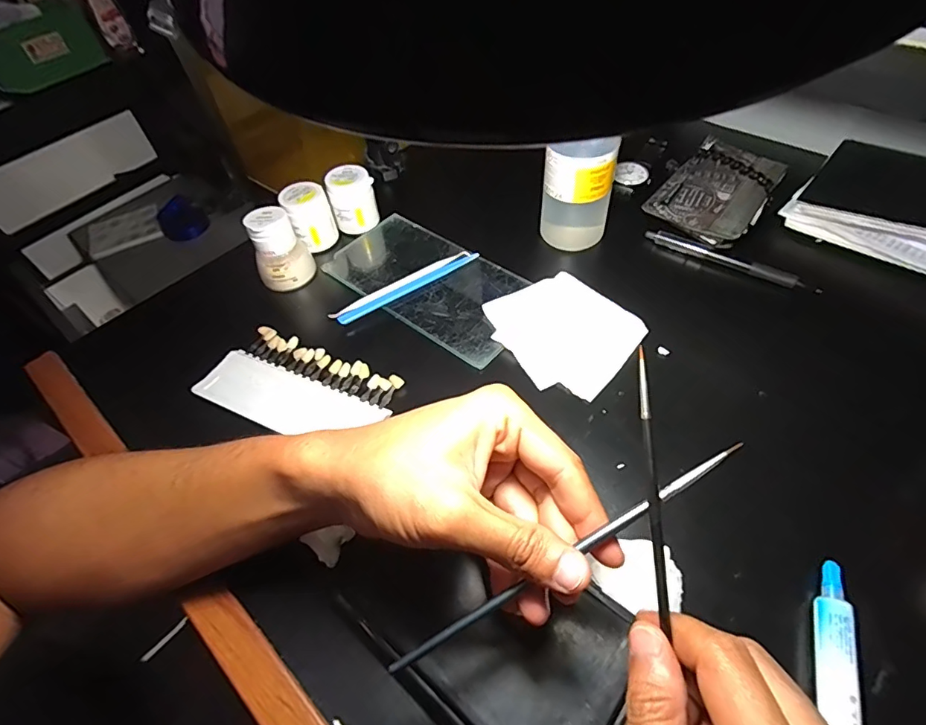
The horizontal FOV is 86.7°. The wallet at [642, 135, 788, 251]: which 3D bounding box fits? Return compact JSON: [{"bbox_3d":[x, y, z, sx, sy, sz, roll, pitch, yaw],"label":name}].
[{"bbox_3d":[0.237,-0.162,0.459,0.087,0.019,0.102,33,77,27],"label":"wallet"}]

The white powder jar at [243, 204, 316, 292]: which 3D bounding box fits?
[{"bbox_3d":[-0.167,-0.105,0.445,0.047,0.064,0.042,-12,51,-3],"label":"white powder jar"}]

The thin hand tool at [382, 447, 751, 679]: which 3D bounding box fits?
[{"bbox_3d":[0.043,0.085,0.211,0.177,0.004,0.006,-34,54,1],"label":"thin hand tool"}]

